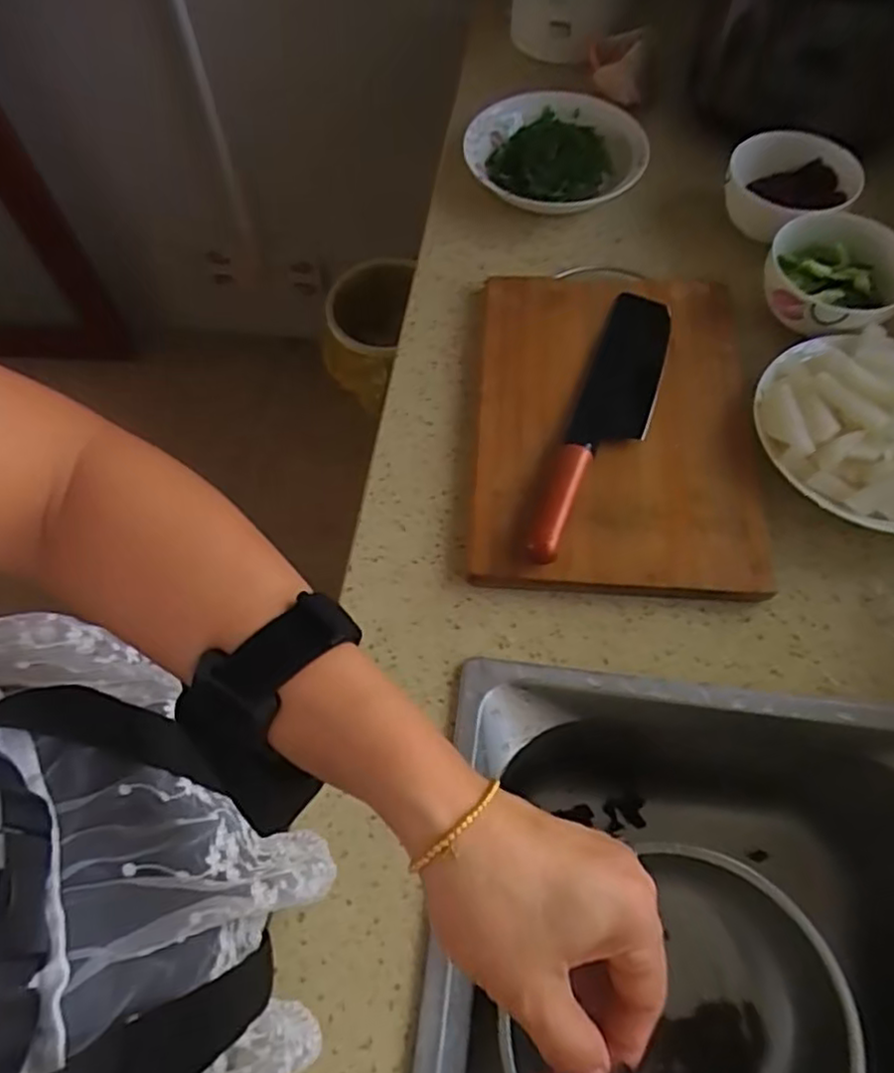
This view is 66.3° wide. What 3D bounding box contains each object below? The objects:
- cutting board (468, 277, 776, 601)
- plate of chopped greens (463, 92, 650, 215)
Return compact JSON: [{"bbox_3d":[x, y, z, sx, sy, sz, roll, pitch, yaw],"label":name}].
[{"bbox_3d":[0.145,-0.113,0.606,0.233,0.030,0.346,3,64,2],"label":"cutting board"},{"bbox_3d":[0.127,-0.454,0.798,0.200,0.034,0.215,0,64,0],"label":"plate of chopped greens"}]

